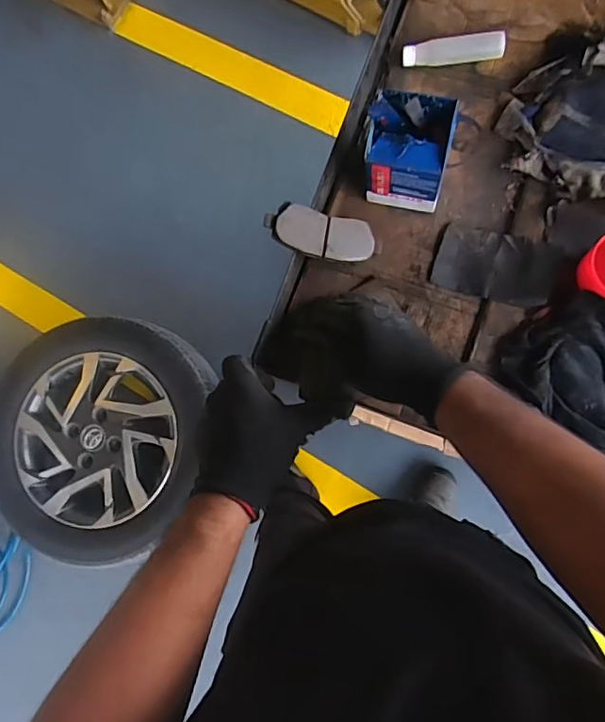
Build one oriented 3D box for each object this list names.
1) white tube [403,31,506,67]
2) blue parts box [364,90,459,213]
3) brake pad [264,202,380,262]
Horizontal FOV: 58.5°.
[{"bbox_3d":[0.166,-0.342,0.594,0.106,0.020,0.026,-2,83,9],"label":"white tube"},{"bbox_3d":[0.107,-0.206,0.538,0.082,0.081,0.084,6,83,10],"label":"blue parts box"},{"bbox_3d":[0.024,-0.127,0.549,0.120,0.012,0.047,9,83,-18],"label":"brake pad"}]

